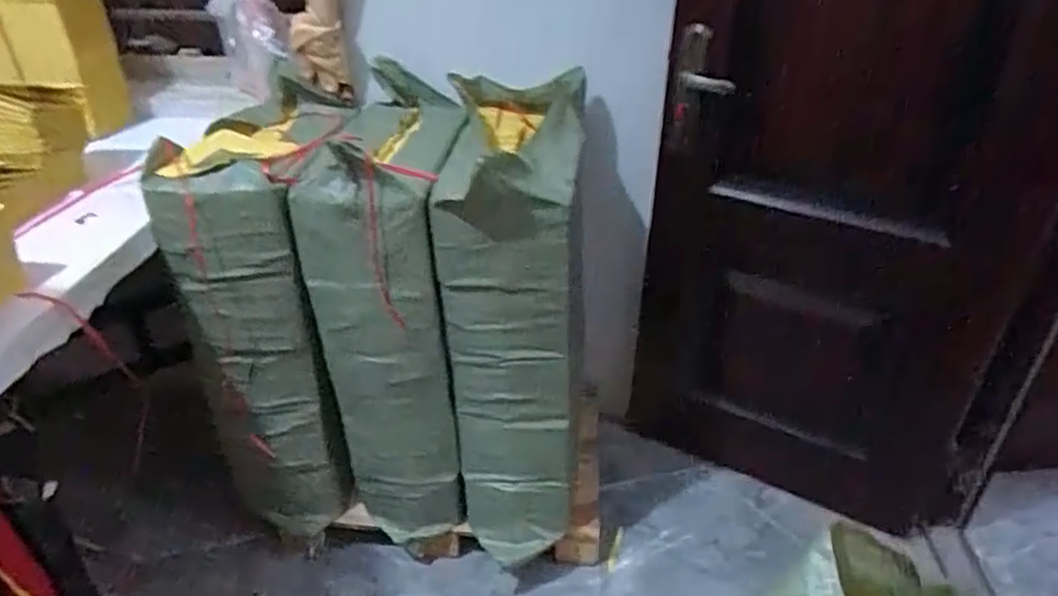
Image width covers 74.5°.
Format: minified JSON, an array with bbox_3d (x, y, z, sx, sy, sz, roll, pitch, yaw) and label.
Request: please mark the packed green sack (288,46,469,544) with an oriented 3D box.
[{"bbox_3d":[-0.287,-0.012,1.528,0.284,0.916,0.521,0,31,-1],"label":"packed green sack"}]

